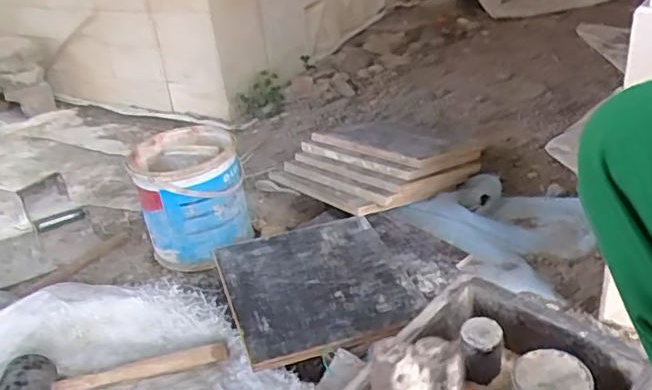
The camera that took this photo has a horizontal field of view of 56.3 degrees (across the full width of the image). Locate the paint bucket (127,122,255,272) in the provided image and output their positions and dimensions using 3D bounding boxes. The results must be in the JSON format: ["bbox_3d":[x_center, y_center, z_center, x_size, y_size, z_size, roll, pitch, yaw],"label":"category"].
[{"bbox_3d":[-0.229,0.006,1.040,0.165,0.188,0.167,-6,28,3],"label":"paint bucket"}]

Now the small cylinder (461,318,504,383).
[{"bbox_3d":[0.170,0.174,0.669,0.048,0.069,0.037,-12,28,-9],"label":"small cylinder"}]

